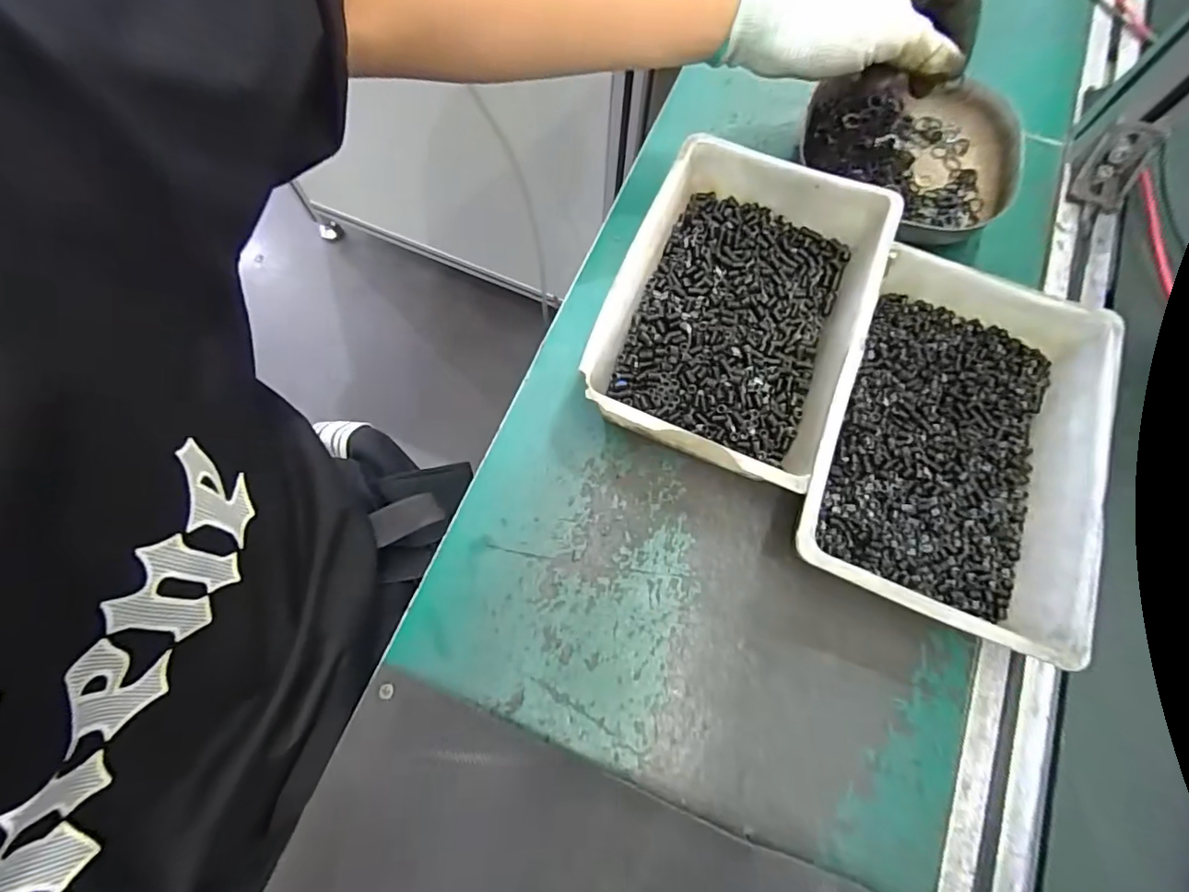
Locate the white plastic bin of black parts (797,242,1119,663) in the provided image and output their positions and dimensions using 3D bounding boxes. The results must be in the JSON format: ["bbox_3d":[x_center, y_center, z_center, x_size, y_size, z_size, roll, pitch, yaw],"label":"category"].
[{"bbox_3d":[0.199,0.000,0.305,0.137,0.055,0.201,23,73,7],"label":"white plastic bin of black parts"}]

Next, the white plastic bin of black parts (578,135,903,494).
[{"bbox_3d":[0.087,-0.081,0.332,0.141,0.054,0.198,23,73,7],"label":"white plastic bin of black parts"}]

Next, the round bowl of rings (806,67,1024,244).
[{"bbox_3d":[0.231,-0.208,0.384,0.129,0.035,0.145,-25,74,-8],"label":"round bowl of rings"}]

